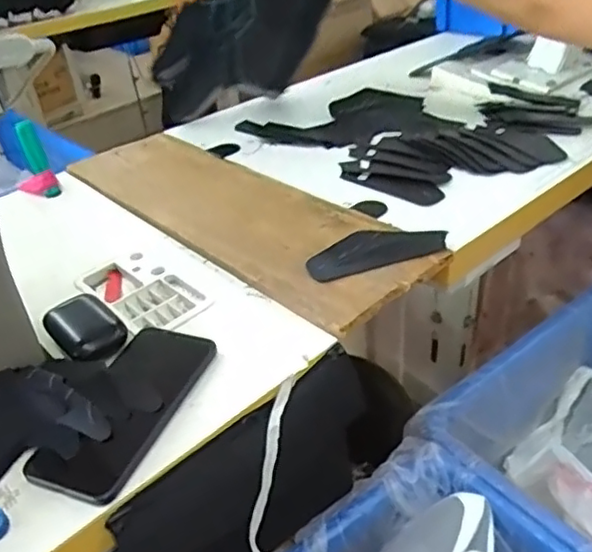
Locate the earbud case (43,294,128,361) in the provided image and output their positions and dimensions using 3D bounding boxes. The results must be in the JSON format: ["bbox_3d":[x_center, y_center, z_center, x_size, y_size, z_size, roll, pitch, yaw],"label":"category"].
[{"bbox_3d":[-0.188,0.047,0.557,0.057,0.019,0.083,-29,41,-29],"label":"earbud case"}]

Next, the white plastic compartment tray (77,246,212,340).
[{"bbox_3d":[-0.150,0.018,0.621,0.088,0.023,0.143,-30,41,-30],"label":"white plastic compartment tray"}]

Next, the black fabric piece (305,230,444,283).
[{"bbox_3d":[0.077,-0.027,0.612,0.134,0.005,0.059,-15,40,-7],"label":"black fabric piece"}]

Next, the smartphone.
[{"bbox_3d":[-0.130,0.099,0.479,0.077,0.010,0.160,9,38,21],"label":"smartphone"}]

